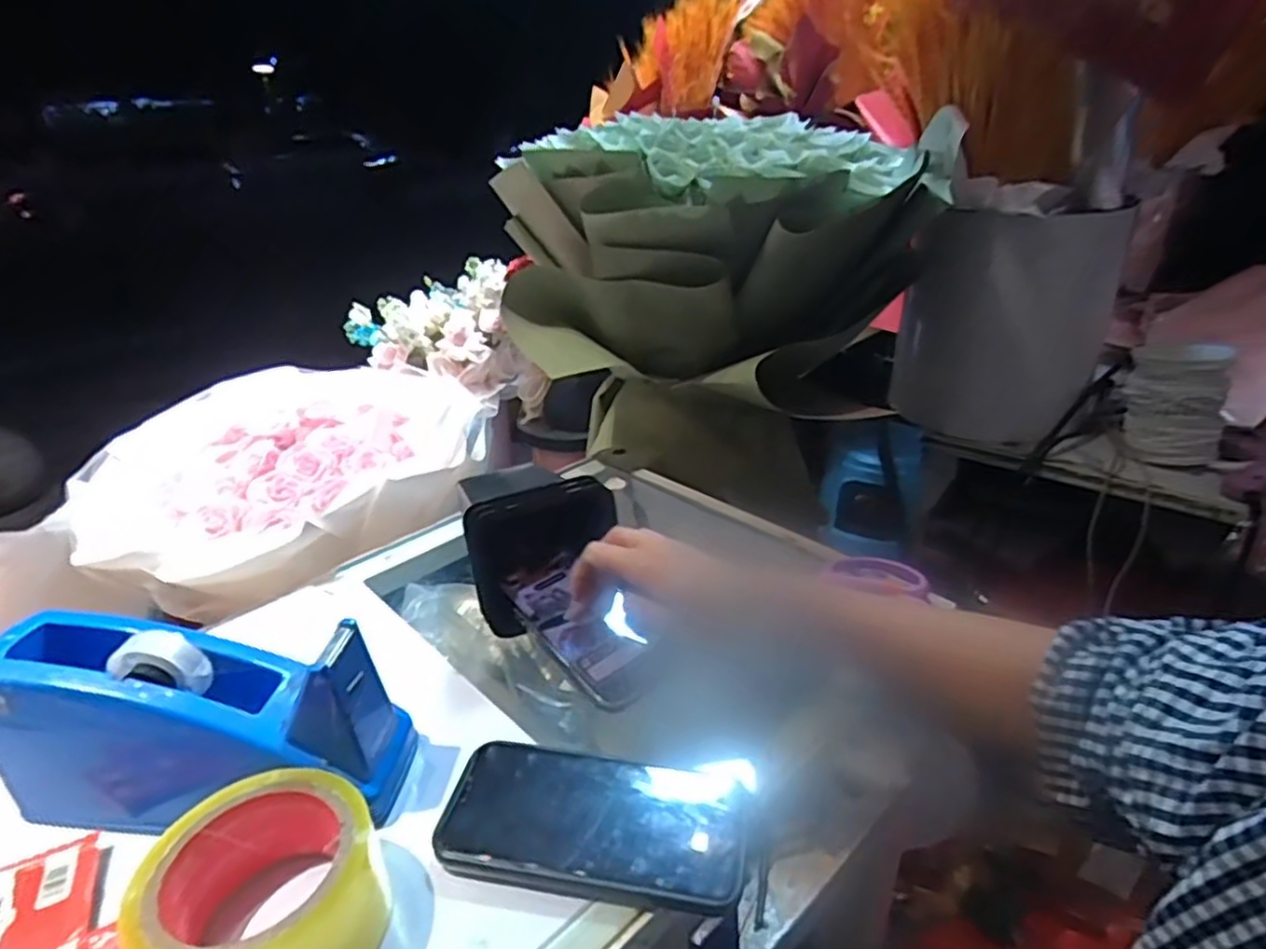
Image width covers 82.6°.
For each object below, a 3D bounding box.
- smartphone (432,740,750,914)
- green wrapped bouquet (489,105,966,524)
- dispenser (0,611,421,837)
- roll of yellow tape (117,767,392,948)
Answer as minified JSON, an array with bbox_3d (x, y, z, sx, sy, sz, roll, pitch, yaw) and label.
[{"bbox_3d":[-0.020,0.186,0.386,0.157,0.016,0.076,3,28,11],"label":"smartphone"},{"bbox_3d":[0.095,-0.177,0.807,0.390,0.373,0.365,-26,36,-38],"label":"green wrapped bouquet"},{"bbox_3d":[-0.240,0.139,0.406,0.212,0.106,0.064,-1,28,3],"label":"dispenser"},{"bbox_3d":[-0.170,0.199,0.335,0.093,0.056,0.099,-2,28,1],"label":"roll of yellow tape"}]

